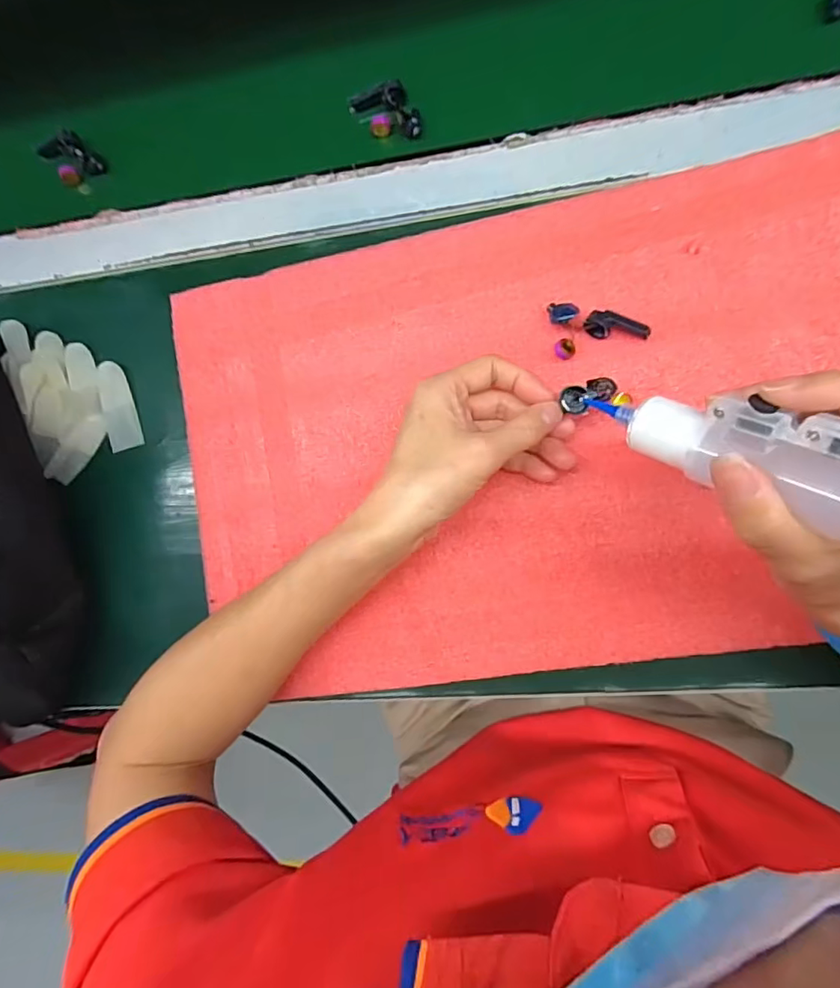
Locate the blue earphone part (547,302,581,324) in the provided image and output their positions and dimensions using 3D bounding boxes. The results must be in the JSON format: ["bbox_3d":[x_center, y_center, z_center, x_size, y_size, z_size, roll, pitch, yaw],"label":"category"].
[{"bbox_3d":[0.081,-0.103,0.302,0.015,0.011,0.013,-18,85,8],"label":"blue earphone part"}]

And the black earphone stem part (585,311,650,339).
[{"bbox_3d":[0.110,-0.094,0.299,0.034,0.010,0.013,6,89,10],"label":"black earphone stem part"}]

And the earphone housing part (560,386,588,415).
[{"bbox_3d":[0.081,-0.049,0.281,0.013,0.005,0.014,-7,87,9],"label":"earphone housing part"}]

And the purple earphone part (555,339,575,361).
[{"bbox_3d":[0.082,-0.082,0.303,0.011,0.009,0.011,0,88,9],"label":"purple earphone part"}]

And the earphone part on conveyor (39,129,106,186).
[{"bbox_3d":[-0.243,-0.234,0.371,0.030,0.015,0.038,-41,82,6],"label":"earphone part on conveyor"}]

